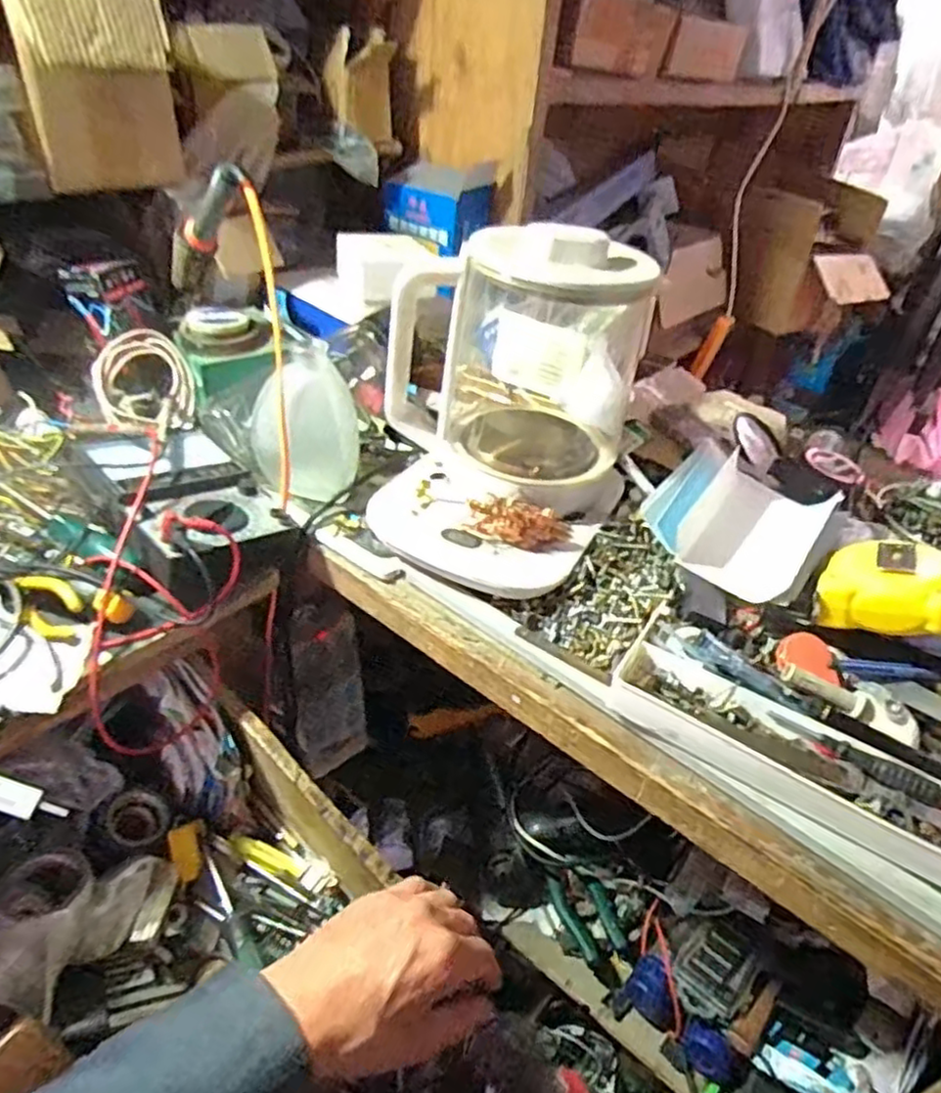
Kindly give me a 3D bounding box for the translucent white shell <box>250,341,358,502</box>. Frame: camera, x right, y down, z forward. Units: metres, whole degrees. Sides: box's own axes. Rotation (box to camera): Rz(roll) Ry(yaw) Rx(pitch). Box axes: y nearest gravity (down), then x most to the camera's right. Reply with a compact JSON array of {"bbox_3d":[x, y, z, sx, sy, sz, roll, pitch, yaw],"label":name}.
[{"bbox_3d":[-0.141,-0.103,0.581,0.085,0.111,0.059,-3,39,-11],"label":"translucent white shell"}]

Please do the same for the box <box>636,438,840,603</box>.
[{"bbox_3d":[0.204,-0.019,0.524,0.122,0.059,0.128,29,44,27],"label":"box"}]

